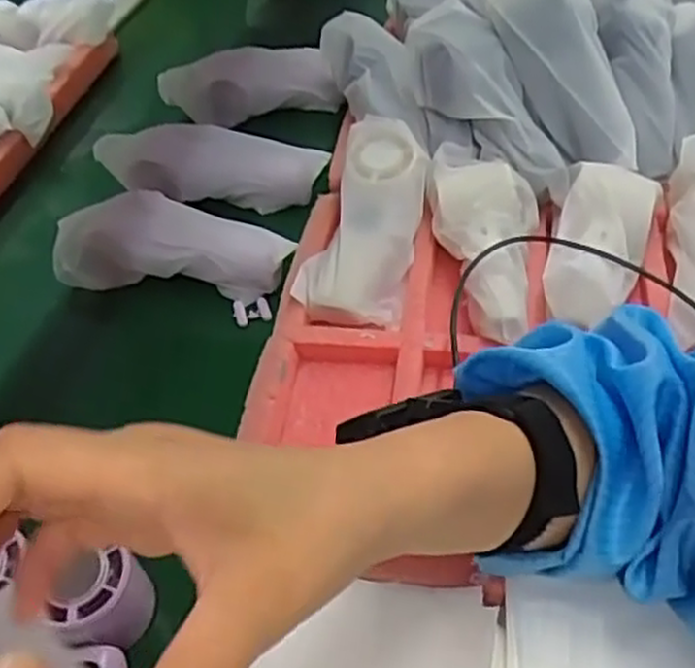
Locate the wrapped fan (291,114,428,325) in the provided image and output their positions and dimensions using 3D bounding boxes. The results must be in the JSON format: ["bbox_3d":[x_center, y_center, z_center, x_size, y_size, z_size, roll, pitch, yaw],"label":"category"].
[{"bbox_3d":[0.017,-0.090,0.566,0.071,0.035,0.170,9,72,14],"label":"wrapped fan"}]

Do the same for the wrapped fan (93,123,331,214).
[{"bbox_3d":[-0.120,-0.144,0.667,0.193,0.065,0.041,2,44,7],"label":"wrapped fan"}]

